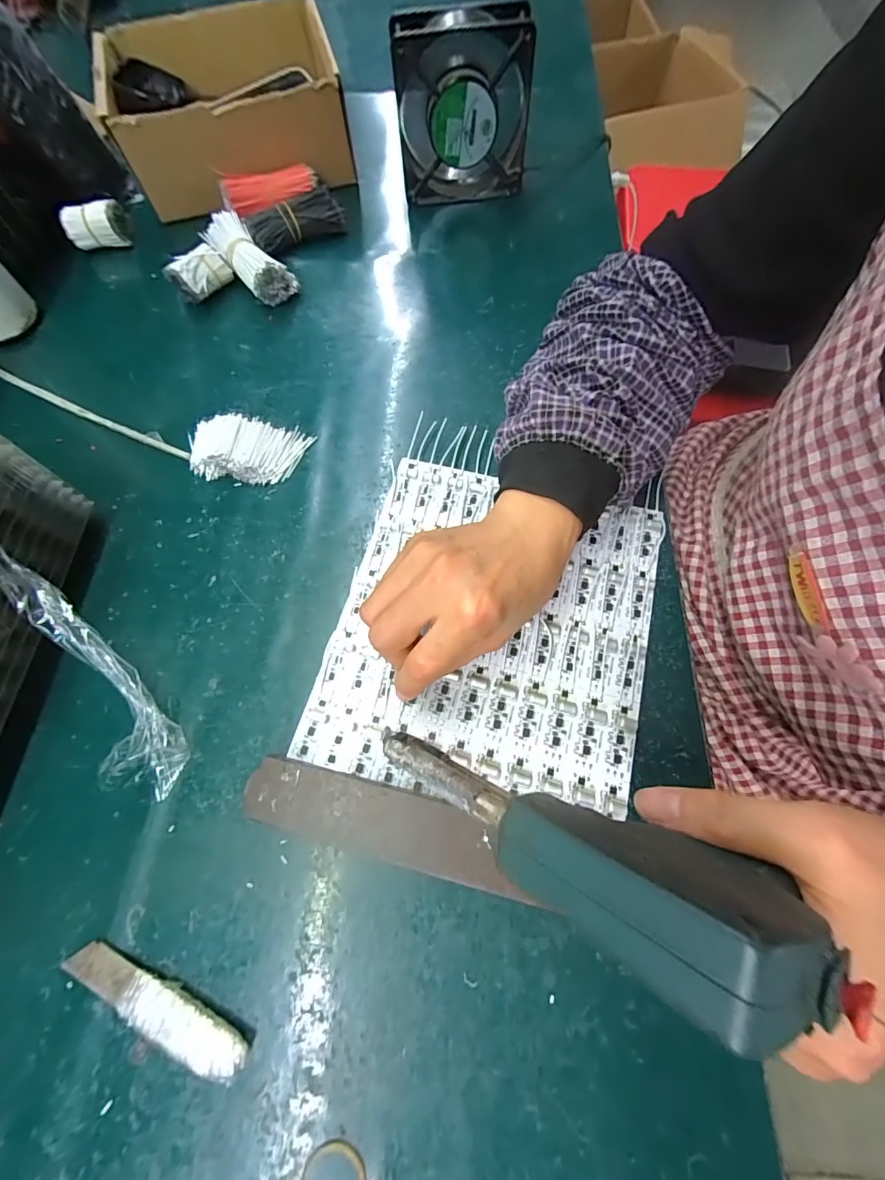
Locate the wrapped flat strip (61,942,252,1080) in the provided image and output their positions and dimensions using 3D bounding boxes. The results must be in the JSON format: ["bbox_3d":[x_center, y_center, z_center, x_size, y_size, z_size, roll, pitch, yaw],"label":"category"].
[{"bbox_3d":[-0.143,0.207,0.220,0.103,0.008,0.022,21,70,11],"label":"wrapped flat strip"}]

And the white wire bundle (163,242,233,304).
[{"bbox_3d":[-0.229,-0.297,0.421,0.048,0.036,0.034,-42,72,-14],"label":"white wire bundle"}]

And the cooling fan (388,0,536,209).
[{"bbox_3d":[0.020,-0.442,0.419,0.121,0.127,0.046,0,67,2],"label":"cooling fan"}]

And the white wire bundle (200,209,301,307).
[{"bbox_3d":[-0.181,-0.313,0.414,0.040,0.028,0.096,-40,84,-13],"label":"white wire bundle"}]

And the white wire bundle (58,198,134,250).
[{"bbox_3d":[-0.355,-0.374,0.458,0.056,0.040,0.032,-16,67,-4],"label":"white wire bundle"}]

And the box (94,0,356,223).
[{"bbox_3d":[-0.225,-0.512,0.473,0.226,0.092,0.209,-12,67,-2],"label":"box"}]

